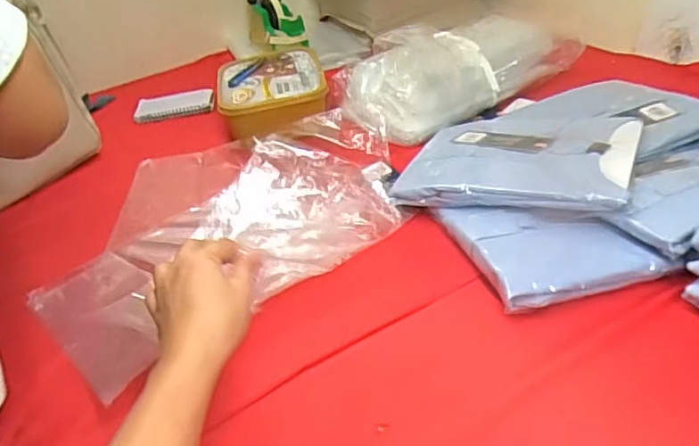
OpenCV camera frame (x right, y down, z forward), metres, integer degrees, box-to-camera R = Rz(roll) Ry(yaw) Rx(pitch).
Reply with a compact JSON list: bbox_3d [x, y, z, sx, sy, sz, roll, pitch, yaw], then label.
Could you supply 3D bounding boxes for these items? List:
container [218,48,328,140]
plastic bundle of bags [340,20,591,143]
[{"bbox_3d":[-0.122,-0.202,0.913,0.165,0.070,0.207,-9,36,-5],"label":"container"},{"bbox_3d":[0.158,-0.237,0.877,0.375,0.092,0.175,-22,39,-21],"label":"plastic bundle of bags"}]

